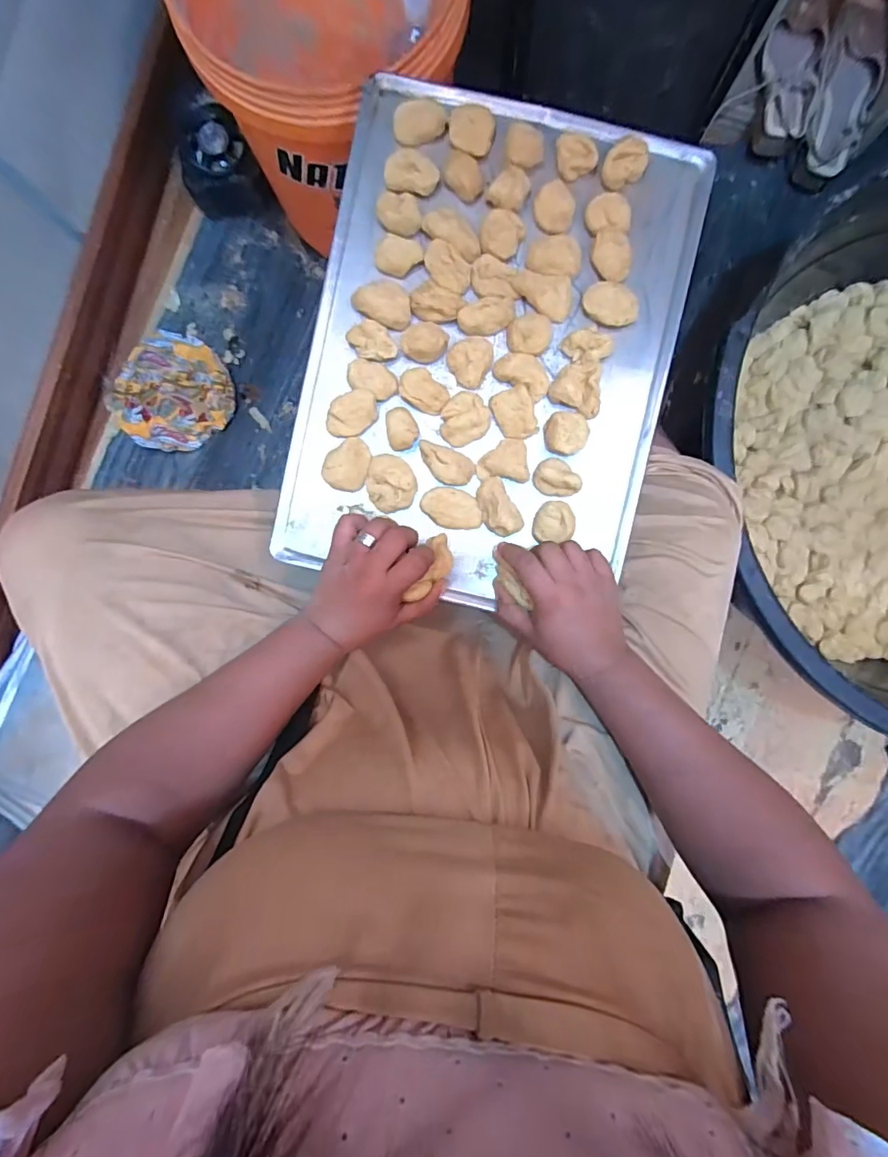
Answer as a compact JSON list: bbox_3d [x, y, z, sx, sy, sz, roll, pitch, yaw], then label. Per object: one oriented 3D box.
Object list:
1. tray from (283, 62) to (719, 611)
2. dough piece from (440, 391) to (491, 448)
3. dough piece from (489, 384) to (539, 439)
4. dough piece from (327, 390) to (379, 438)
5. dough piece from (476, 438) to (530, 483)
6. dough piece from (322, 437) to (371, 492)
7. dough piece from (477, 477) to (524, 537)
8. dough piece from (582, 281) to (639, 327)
[{"bbox_3d":[0.045,-0.205,0.448,0.323,0.045,0.436,13,89,1],"label":"tray"},{"bbox_3d":[0.019,-0.149,0.453,0.048,0.014,0.044,0,89,1],"label":"dough piece"},{"bbox_3d":[0.066,-0.154,0.454,0.038,0.018,0.043,-19,88,1],"label":"dough piece"},{"bbox_3d":[-0.086,-0.153,0.450,0.050,0.019,0.034,-29,88,0],"label":"dough piece"},{"bbox_3d":[0.056,-0.111,0.452,0.046,0.020,0.038,5,89,1],"label":"dough piece"},{"bbox_3d":[-0.088,-0.106,0.453,0.038,0.013,0.049,40,90,2],"label":"dough piece"},{"bbox_3d":[0.049,-0.066,0.451,0.032,0.016,0.056,-28,88,0],"label":"dough piece"},{"bbox_3d":[0.153,-0.252,0.445,0.051,0.010,0.035,33,89,2],"label":"dough piece"}]

